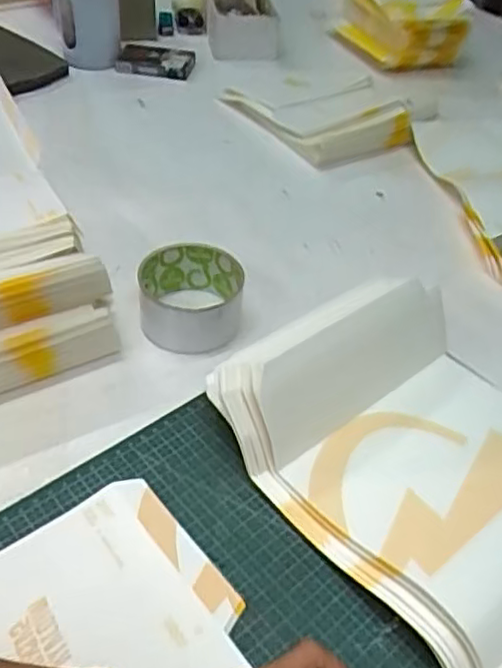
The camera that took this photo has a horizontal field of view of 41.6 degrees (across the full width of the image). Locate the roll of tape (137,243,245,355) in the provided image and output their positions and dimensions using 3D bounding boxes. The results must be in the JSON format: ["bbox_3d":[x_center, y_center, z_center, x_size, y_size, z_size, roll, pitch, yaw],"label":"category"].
[{"bbox_3d":[-0.047,-0.031,0.517,0.078,0.044,0.079,4,43,-3],"label":"roll of tape"}]

